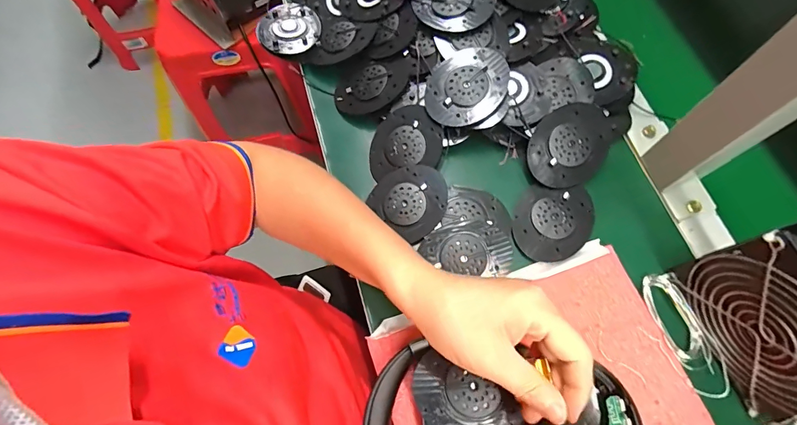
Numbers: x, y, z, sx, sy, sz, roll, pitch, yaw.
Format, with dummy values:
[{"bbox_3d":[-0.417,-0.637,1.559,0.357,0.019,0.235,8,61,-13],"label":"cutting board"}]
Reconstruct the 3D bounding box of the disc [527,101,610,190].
[{"bbox_3d":[0.166,-0.065,0.372,0.087,0.008,0.067,-34,90,-3],"label":"disc"}]

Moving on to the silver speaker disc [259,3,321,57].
[{"bbox_3d":[-0.125,-0.211,0.442,0.068,0.015,0.075,-17,70,-4],"label":"silver speaker disc"}]

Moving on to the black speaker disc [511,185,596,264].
[{"bbox_3d":[0.145,0.010,0.361,0.073,0.006,0.069,-1,70,2],"label":"black speaker disc"}]

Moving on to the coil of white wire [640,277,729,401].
[{"bbox_3d":[0.235,0.099,0.319,0.035,0.011,0.098,-17,70,-4],"label":"coil of white wire"}]

